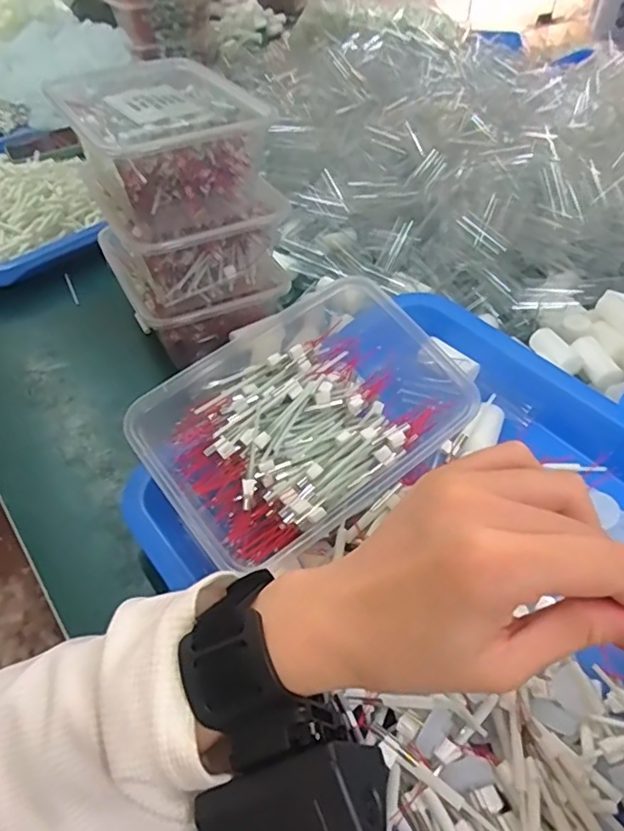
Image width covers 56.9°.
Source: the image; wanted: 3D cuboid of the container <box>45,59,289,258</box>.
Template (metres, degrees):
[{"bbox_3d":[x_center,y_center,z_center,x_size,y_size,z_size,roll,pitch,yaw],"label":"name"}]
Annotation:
[{"bbox_3d":[-0.106,-0.196,0.429,0.125,0.074,0.175,-19,47,-17],"label":"container"}]

